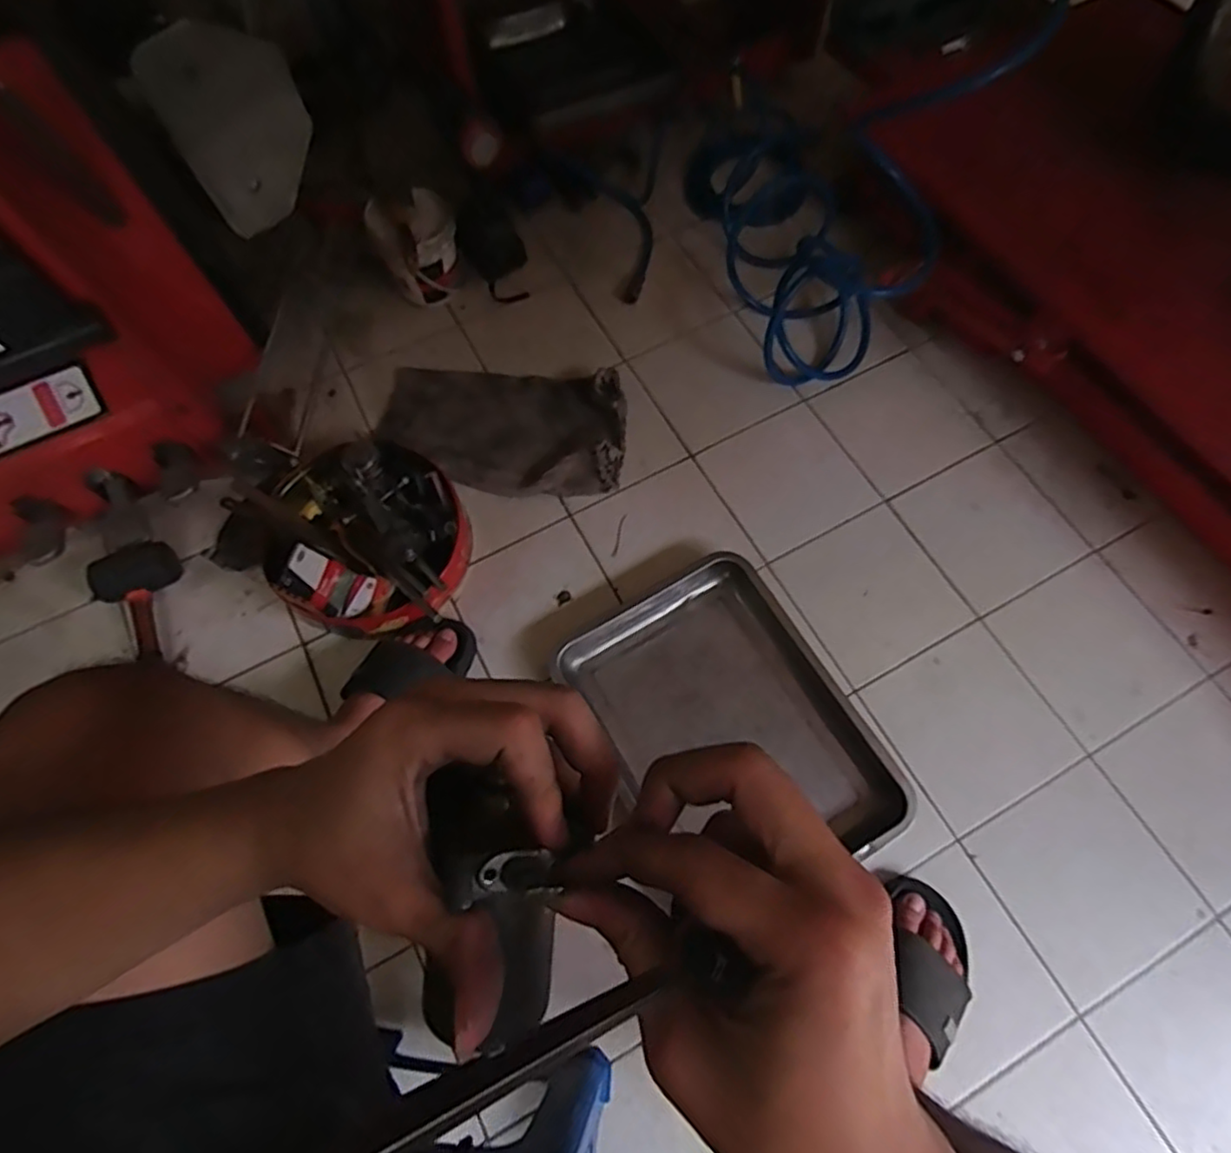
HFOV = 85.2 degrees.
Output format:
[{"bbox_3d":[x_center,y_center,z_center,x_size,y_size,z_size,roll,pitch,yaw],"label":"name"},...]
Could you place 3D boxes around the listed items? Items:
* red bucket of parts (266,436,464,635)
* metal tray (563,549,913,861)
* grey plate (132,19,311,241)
[{"bbox_3d":[-0.326,-0.060,0.871,0.247,0.103,0.254,0,68,1],"label":"red bucket of parts"},{"bbox_3d":[0.138,0.178,0.808,0.283,0.048,0.376,-29,71,-10],"label":"metal tray"},{"bbox_3d":[-0.452,-0.544,0.818,0.157,0.251,0.011,-39,80,-12],"label":"grey plate"}]

